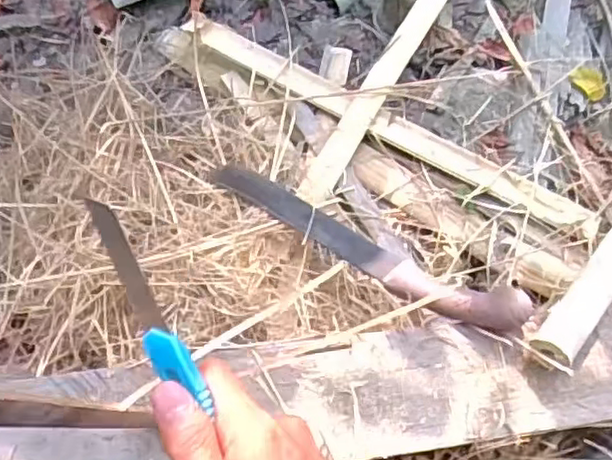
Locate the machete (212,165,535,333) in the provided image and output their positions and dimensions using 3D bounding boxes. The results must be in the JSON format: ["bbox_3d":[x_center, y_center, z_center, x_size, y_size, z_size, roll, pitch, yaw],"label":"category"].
[{"bbox_3d":[0.041,0.005,0.685,0.400,0.033,0.052,28,67,37],"label":"machete"}]

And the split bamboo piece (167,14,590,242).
[{"bbox_3d":[0.093,-0.137,0.808,0.547,0.030,0.049,27,64,16],"label":"split bamboo piece"}]

